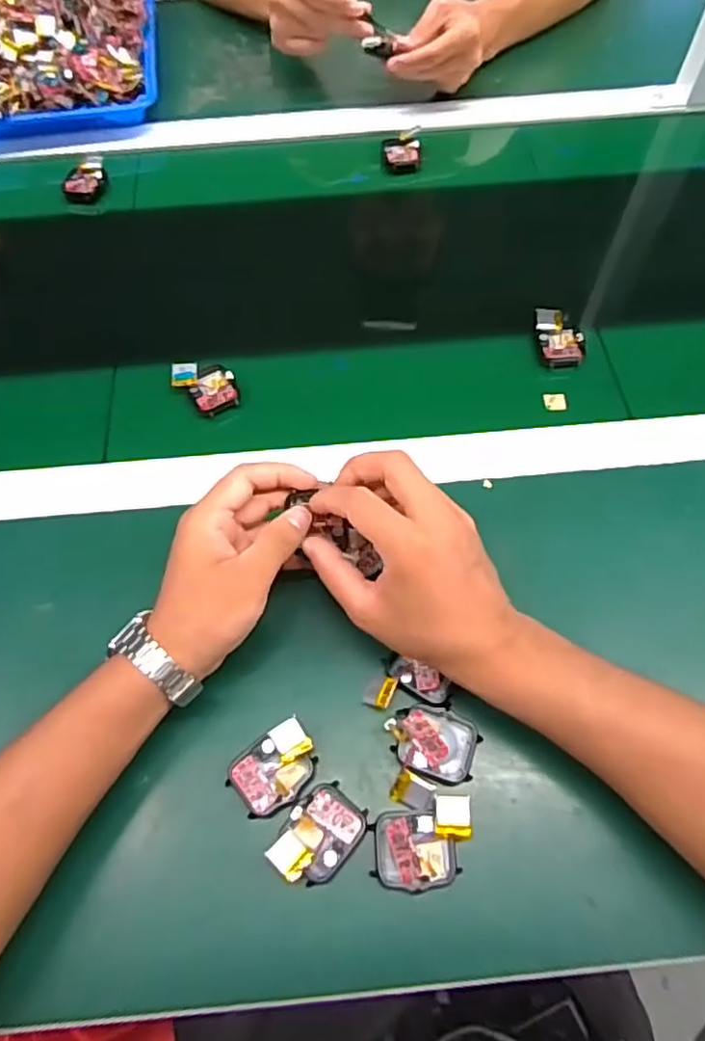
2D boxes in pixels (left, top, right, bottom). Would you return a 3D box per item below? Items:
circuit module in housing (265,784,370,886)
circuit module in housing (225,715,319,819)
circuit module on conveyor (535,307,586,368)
[{"bbox_3d":[-0.018,0.173,0.343,0.036,0.009,0.052,36,69,18],"label":"circuit module in housing"},{"bbox_3d":[-0.045,0.144,0.362,0.049,0.017,0.038,-30,66,-13],"label":"circuit module in housing"},{"bbox_3d":[0.174,-0.153,0.520,0.037,0.016,0.054,-3,63,0],"label":"circuit module on conveyor"}]

